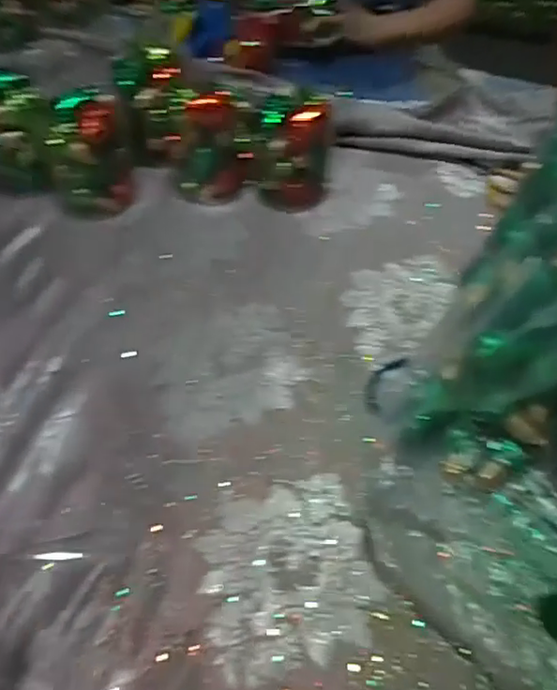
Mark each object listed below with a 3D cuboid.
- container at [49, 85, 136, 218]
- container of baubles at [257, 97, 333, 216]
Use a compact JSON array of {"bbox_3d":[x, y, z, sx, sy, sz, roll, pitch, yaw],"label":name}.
[{"bbox_3d":[-0.275,-0.274,0.840,0.113,0.144,0.107,-7,55,-6],"label":"container"},{"bbox_3d":[0.022,-0.269,0.838,0.111,0.144,0.127,5,54,2],"label":"container of baubles"}]

